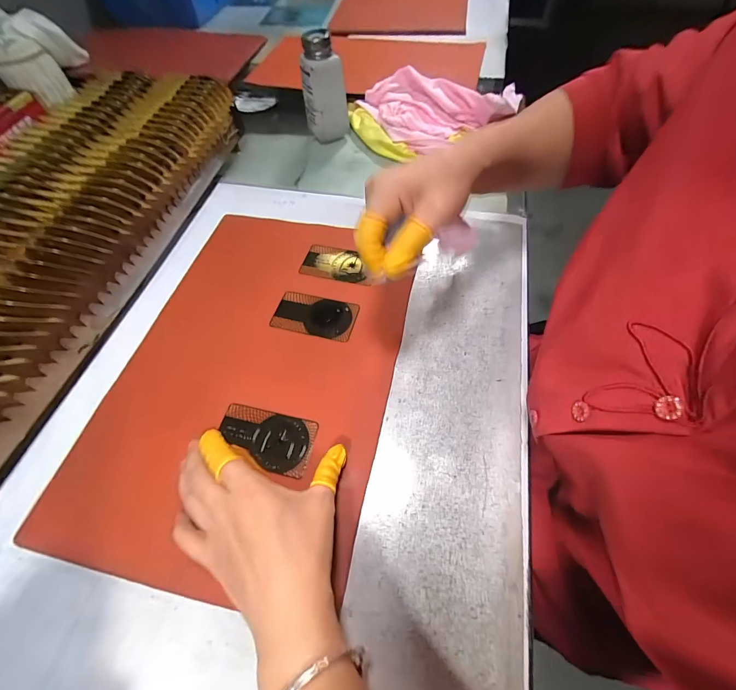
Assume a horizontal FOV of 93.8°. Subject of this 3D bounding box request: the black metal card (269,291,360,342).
[{"bbox_3d":[-0.056,-0.031,0.363,0.087,0.005,0.050,13,57,11],"label":"black metal card"}]

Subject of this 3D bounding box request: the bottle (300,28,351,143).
[{"bbox_3d":[-0.063,-0.365,0.502,0.063,0.129,0.046,-8,58,-2],"label":"bottle"}]

